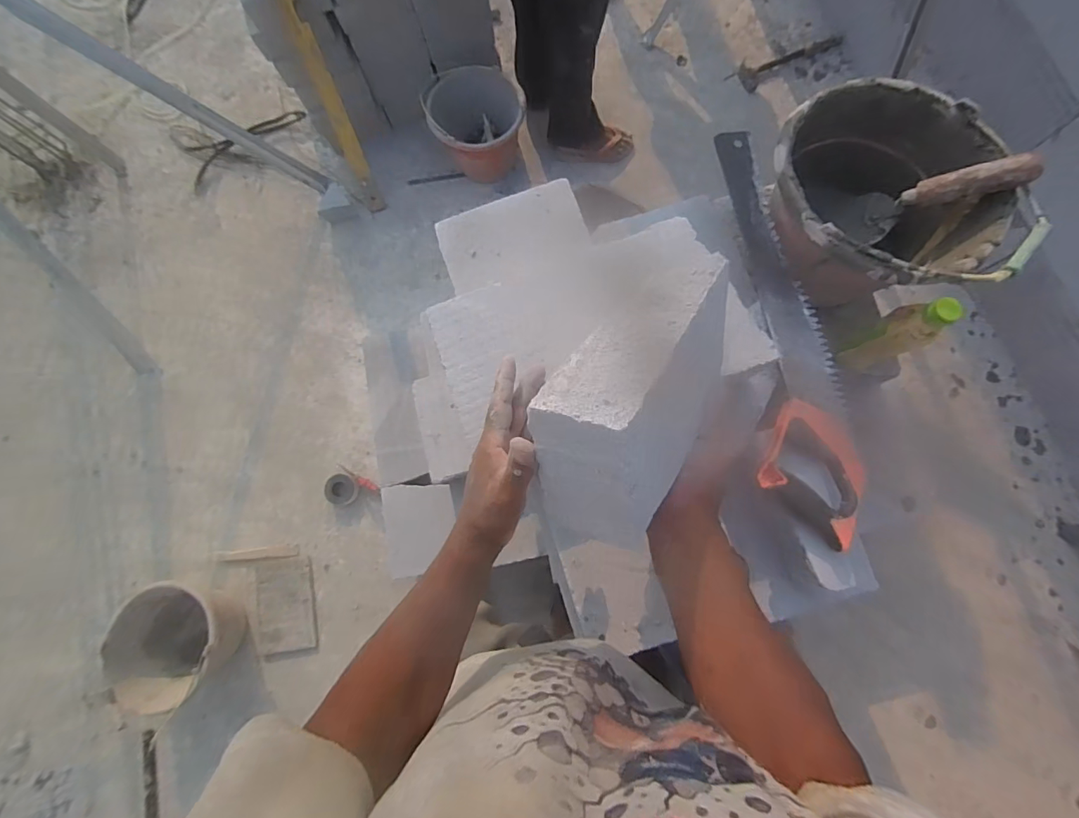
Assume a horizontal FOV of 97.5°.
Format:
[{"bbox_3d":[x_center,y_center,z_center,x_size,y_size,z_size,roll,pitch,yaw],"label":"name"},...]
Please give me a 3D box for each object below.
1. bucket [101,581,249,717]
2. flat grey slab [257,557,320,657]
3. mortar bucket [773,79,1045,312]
[{"bbox_3d":[-0.939,0.615,1.231,0.264,0.180,0.249,-1,80,4],"label":"bucket"},{"bbox_3d":[-0.703,0.547,1.317,0.144,0.017,0.244,-7,85,-9],"label":"flat grey slab"},{"bbox_3d":[0.445,-0.272,0.661,0.274,0.204,0.266,-1,80,4],"label":"mortar bucket"}]

